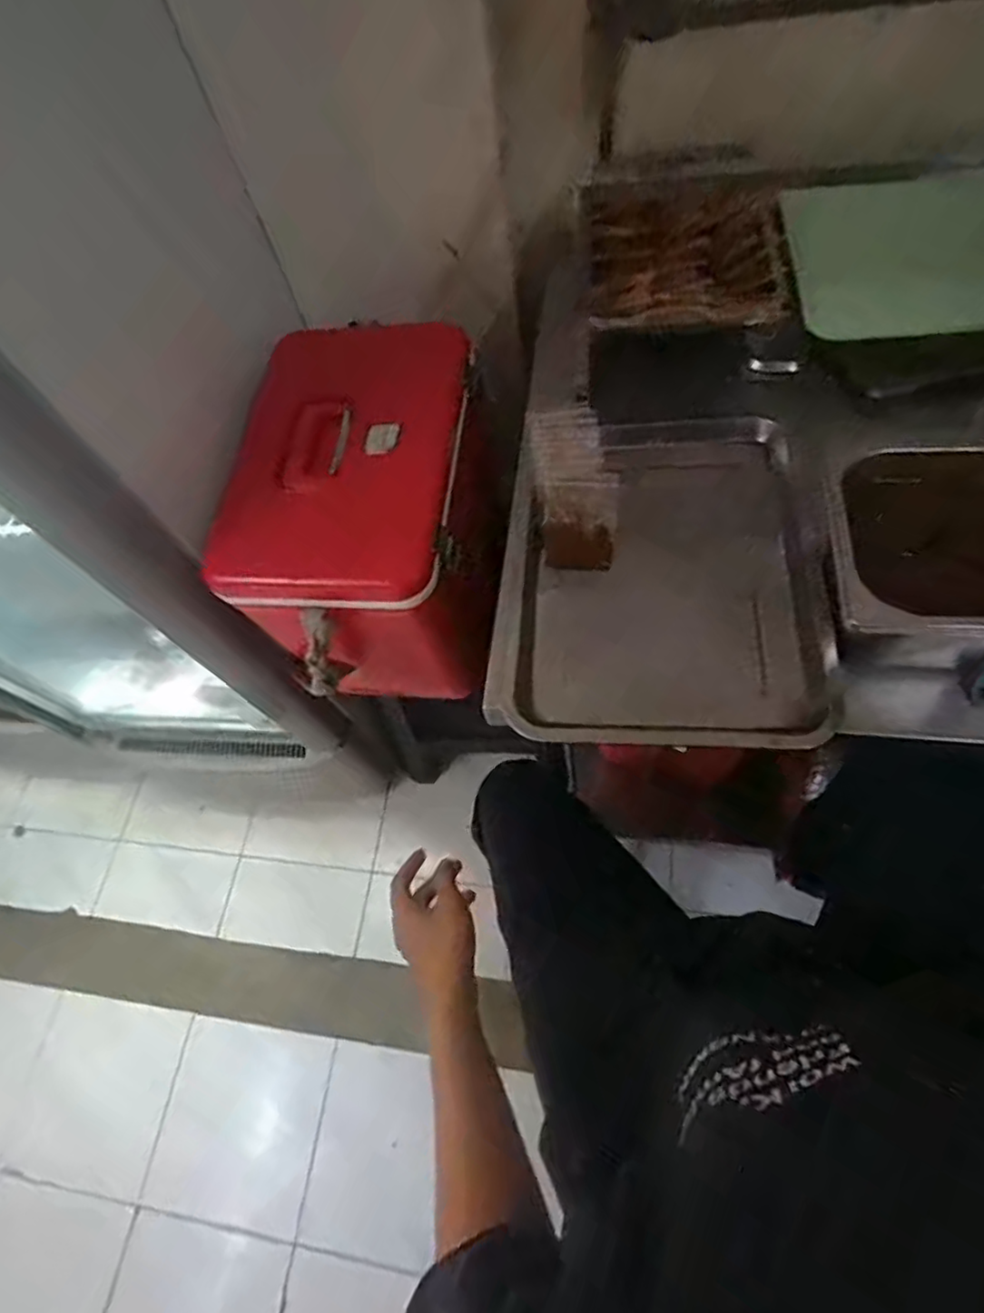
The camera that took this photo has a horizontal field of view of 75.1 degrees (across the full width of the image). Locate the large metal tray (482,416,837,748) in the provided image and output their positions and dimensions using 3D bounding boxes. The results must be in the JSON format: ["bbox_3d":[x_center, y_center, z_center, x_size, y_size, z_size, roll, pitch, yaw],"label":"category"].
[{"bbox_3d":[0.145,-0.079,0.582,0.268,0.059,0.337,2,64,10],"label":"large metal tray"}]

